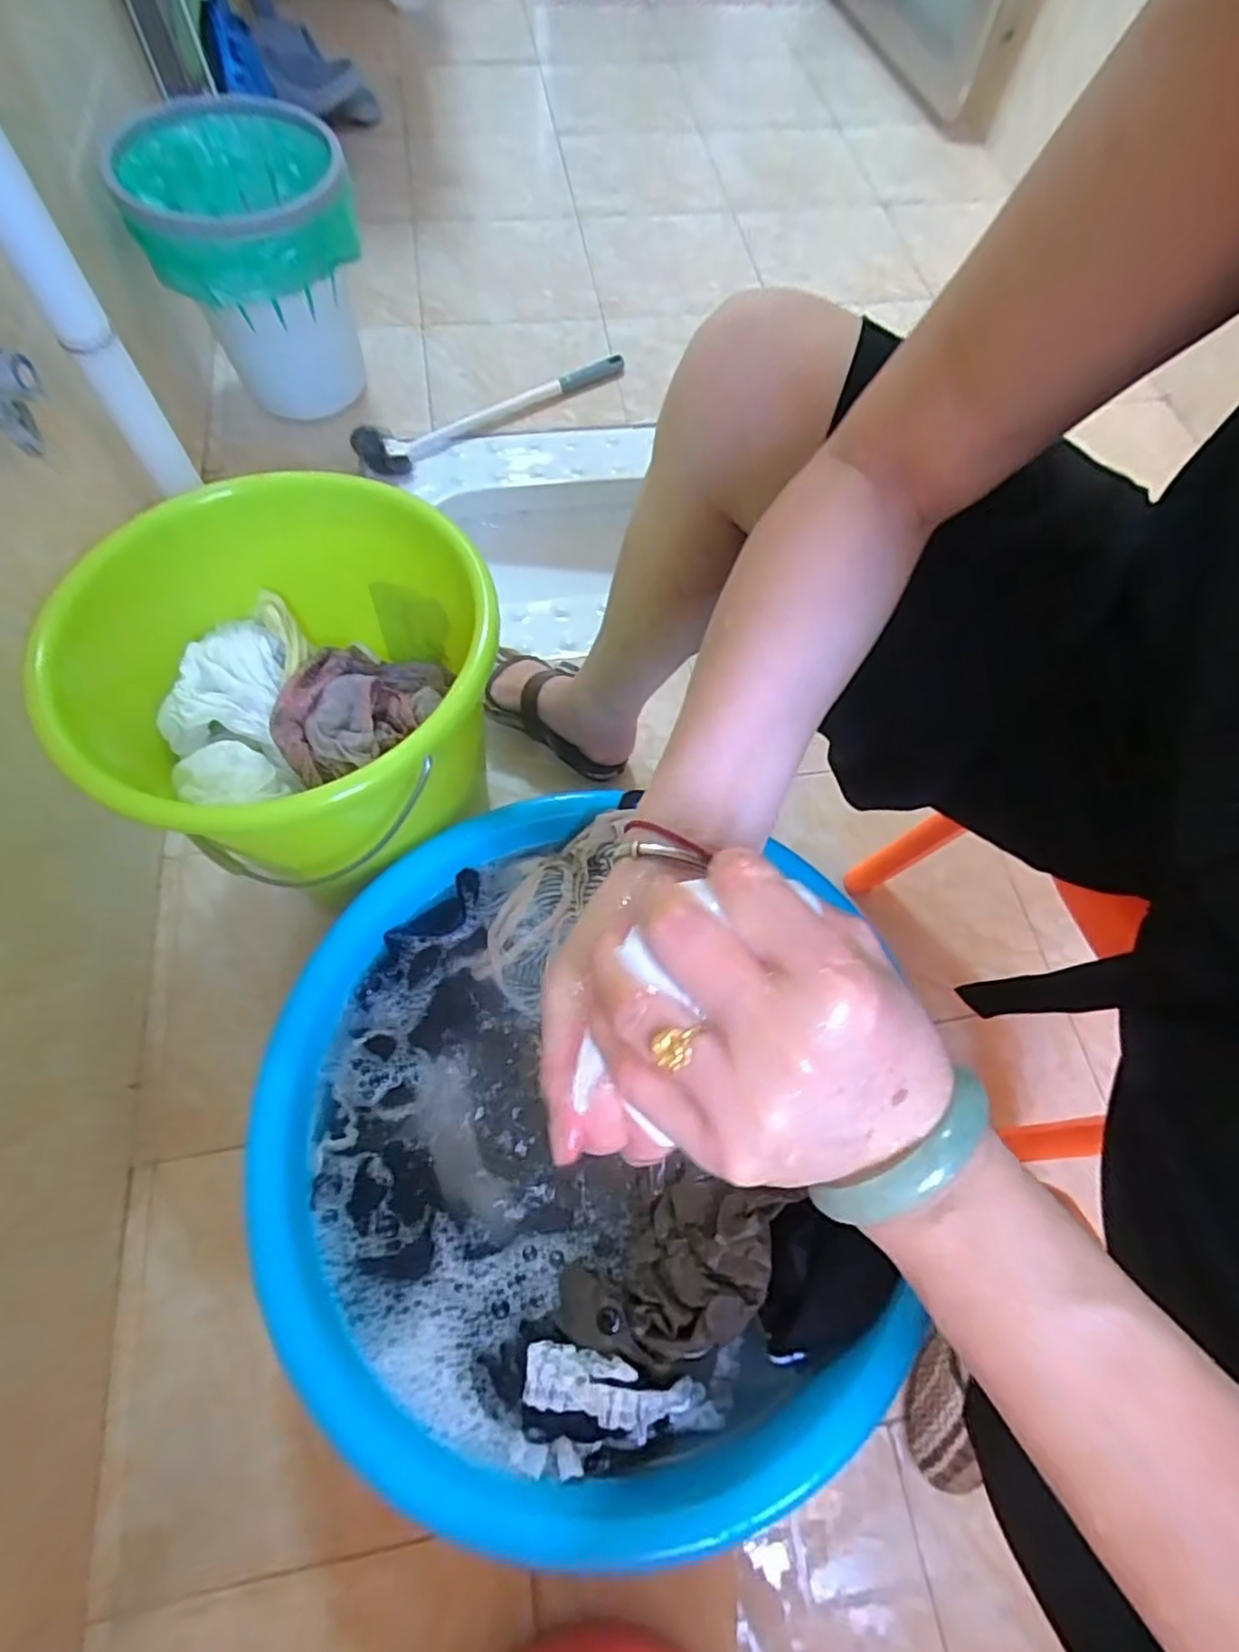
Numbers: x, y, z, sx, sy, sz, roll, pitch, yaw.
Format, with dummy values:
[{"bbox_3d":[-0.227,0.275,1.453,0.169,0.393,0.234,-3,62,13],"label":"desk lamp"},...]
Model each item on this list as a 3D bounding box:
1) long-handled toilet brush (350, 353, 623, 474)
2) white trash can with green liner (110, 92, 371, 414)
[{"bbox_3d":[-0.182,-0.636,1.019,0.460,0.065,0.053,-33,70,-16],"label":"long-handled toilet brush"},{"bbox_3d":[-0.457,-0.701,0.900,0.238,0.300,0.239,1,64,-2],"label":"white trash can with green liner"}]

